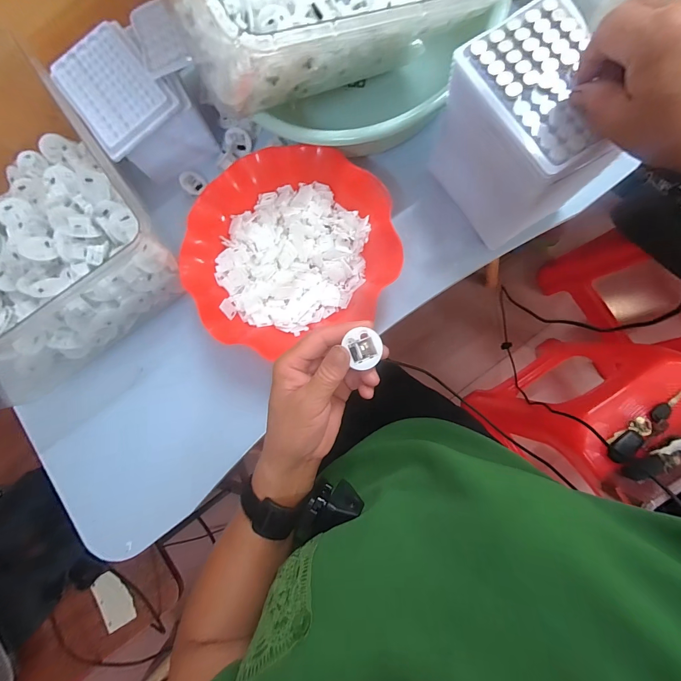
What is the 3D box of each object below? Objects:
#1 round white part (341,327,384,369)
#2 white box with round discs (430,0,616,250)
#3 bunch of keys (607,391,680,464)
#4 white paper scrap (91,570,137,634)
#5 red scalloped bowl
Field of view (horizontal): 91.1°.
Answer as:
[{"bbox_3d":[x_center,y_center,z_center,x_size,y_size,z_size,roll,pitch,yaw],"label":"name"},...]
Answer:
[{"bbox_3d":[0.017,0.006,0.266,0.027,0.012,0.028,13,88,-10],"label":"round white part"},{"bbox_3d":[0.167,-0.186,0.315,0.093,0.131,0.135,-33,81,2],"label":"white box with round discs"},{"bbox_3d":[0.509,0.140,0.555,0.157,0.016,0.041,-39,81,1],"label":"bunch of keys"},{"bbox_3d":[-0.371,0.426,0.549,0.056,0.007,0.090,-23,89,-1],"label":"white paper scrap"},{"bbox_3d":[-0.054,-0.095,0.376,0.229,0.063,0.212,-1,83,6],"label":"red scalloped bowl"}]

